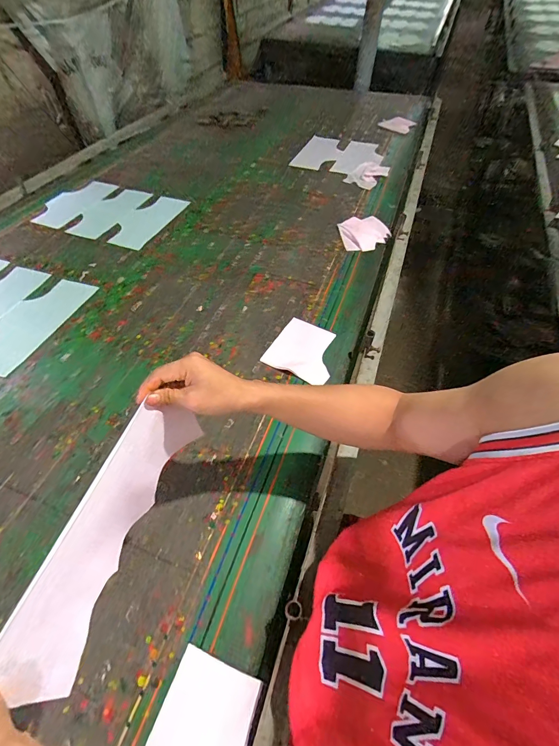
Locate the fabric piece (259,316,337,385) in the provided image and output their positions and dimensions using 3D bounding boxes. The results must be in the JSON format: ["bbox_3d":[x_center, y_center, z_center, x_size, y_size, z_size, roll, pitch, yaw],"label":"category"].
[{"bbox_3d":[0.059,-0.053,0.769,0.138,0.024,0.145,24,57,15],"label":"fabric piece"}]

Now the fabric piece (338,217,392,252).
[{"bbox_3d":[0.259,-0.430,1.053,0.174,0.052,0.116,-18,55,-14],"label":"fabric piece"}]

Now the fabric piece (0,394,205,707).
[{"bbox_3d":[-0.181,0.160,0.386,0.051,0.102,0.293,11,50,11],"label":"fabric piece"}]

